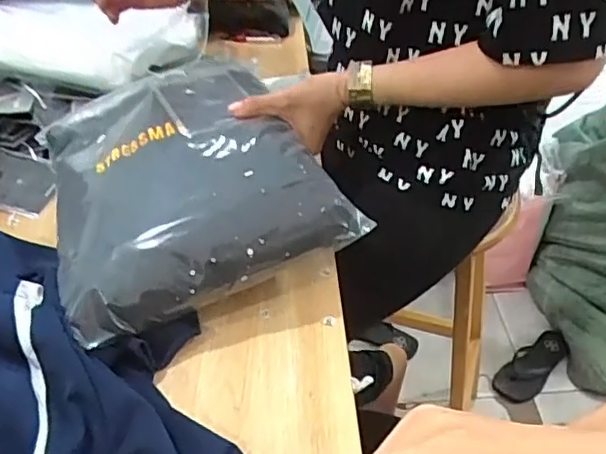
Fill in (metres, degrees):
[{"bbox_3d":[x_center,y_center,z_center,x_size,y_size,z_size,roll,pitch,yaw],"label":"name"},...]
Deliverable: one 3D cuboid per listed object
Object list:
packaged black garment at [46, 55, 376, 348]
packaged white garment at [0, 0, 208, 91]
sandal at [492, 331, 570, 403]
[{"bbox_3d":[-0.129,-0.070,0.609,0.248,0.072,0.340,-16,44,-14],"label":"packaged black garment"},{"bbox_3d":[-0.340,-0.268,0.854,0.373,0.077,0.222,1,42,5],"label":"packaged white garment"},{"bbox_3d":[0.538,0.319,1.400,0.224,0.052,0.092,-32,49,-28],"label":"sandal"}]

